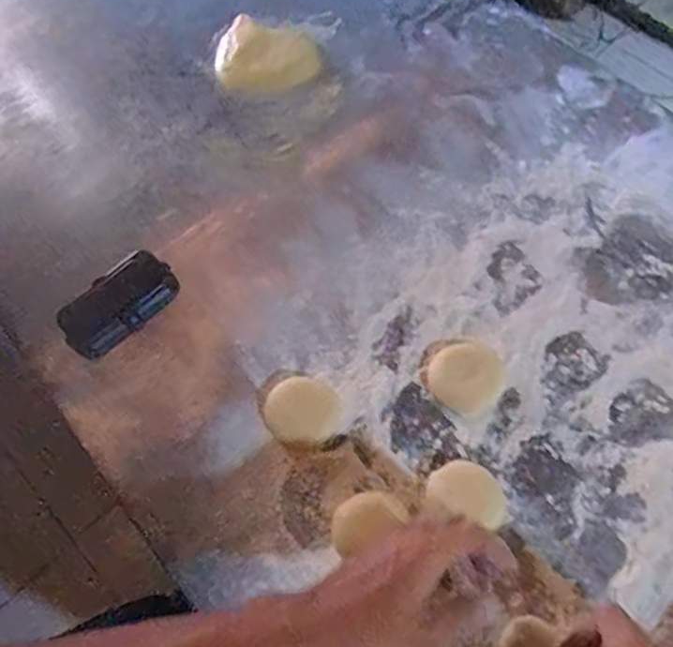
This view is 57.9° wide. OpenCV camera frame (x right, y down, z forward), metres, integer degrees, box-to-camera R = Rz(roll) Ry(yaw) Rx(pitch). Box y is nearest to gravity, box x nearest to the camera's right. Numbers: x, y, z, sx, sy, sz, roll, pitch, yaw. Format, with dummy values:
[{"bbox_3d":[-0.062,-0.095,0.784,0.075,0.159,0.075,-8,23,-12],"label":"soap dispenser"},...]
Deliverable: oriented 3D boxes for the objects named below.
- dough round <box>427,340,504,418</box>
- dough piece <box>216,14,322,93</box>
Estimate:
[{"bbox_3d":[0.108,0.044,0.505,0.058,0.021,0.053,-1,67,3],"label":"dough round"},{"bbox_3d":[-0.079,-0.282,0.656,0.117,0.024,0.085,21,70,11],"label":"dough piece"}]

